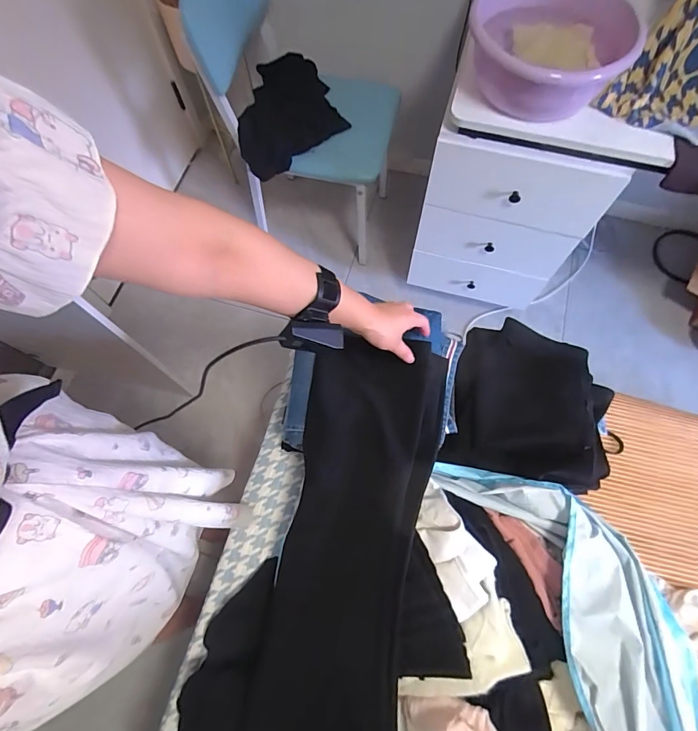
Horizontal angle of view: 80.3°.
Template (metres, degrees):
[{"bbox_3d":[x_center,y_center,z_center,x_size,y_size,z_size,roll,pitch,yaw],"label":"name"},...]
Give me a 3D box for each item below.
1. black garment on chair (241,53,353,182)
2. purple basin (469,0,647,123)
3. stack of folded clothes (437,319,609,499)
[{"bbox_3d":[-0.191,-0.739,1.202,0.299,0.083,0.422,-20,70,-6],"label":"black garment on chair"},{"bbox_3d":[0.376,-0.601,0.780,0.281,0.126,0.258,0,69,1],"label":"purple basin"},{"bbox_3d":[0.313,0.063,0.693,0.270,0.079,0.270,17,70,7],"label":"stack of folded clothes"}]

